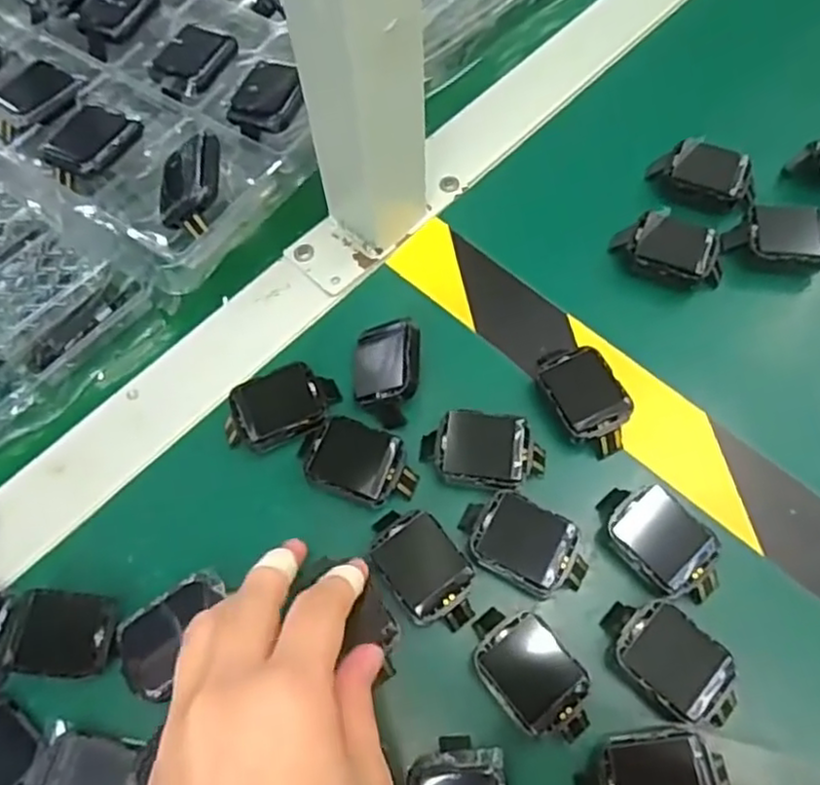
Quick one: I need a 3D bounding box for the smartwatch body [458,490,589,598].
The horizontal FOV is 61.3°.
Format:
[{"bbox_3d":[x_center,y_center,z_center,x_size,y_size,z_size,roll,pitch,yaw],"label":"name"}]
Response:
[{"bbox_3d":[0.047,0.064,0.289,0.053,0.015,0.032,23,69,10],"label":"smartwatch body"}]

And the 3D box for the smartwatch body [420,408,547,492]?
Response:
[{"bbox_3d":[0.032,0.027,0.306,0.054,0.017,0.033,8,67,4],"label":"smartwatch body"}]

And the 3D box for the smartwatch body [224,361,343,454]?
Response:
[{"bbox_3d":[-0.059,0.007,0.315,0.053,0.020,0.030,-21,68,-8],"label":"smartwatch body"}]

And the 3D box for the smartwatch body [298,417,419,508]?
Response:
[{"bbox_3d":[-0.023,0.031,0.305,0.053,0.015,0.032,23,69,10],"label":"smartwatch body"}]

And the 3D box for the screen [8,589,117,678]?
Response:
[{"bbox_3d":[-0.138,0.097,0.279,0.039,0.014,0.030,4,67,3],"label":"screen"}]

